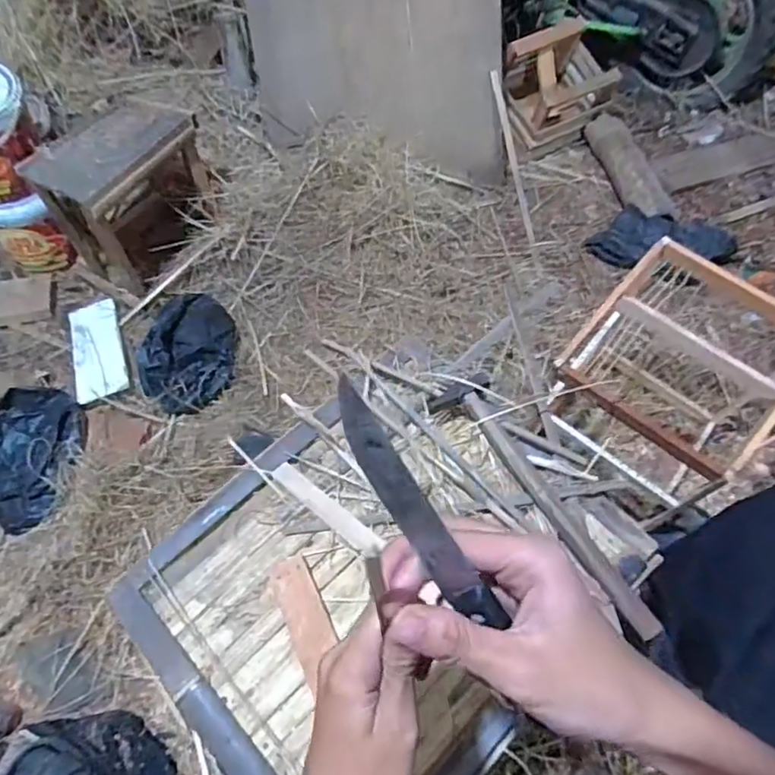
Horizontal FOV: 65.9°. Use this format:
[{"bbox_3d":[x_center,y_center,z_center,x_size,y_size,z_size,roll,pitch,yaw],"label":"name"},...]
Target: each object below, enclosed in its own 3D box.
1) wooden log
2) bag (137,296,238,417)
[{"bbox_3d":[0.512,-0.463,1.277,0.075,0.083,0.332,-9,60,-1],"label":"wooden log"},{"bbox_3d":[-0.364,-0.072,1.083,0.198,0.075,0.196,-35,63,-15],"label":"bag"}]

